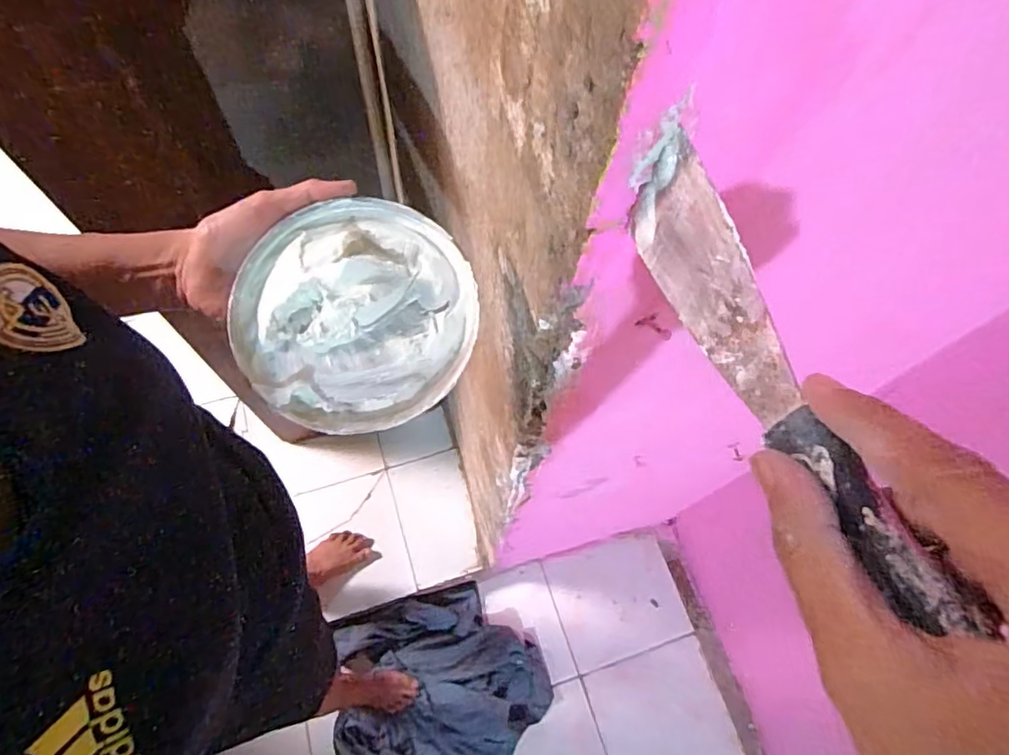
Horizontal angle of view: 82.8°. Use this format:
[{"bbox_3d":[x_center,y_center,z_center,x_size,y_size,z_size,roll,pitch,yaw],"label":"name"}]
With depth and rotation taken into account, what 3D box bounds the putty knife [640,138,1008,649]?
[{"bbox_3d":[0.081,-0.005,0.179,0.015,0.045,0.163,-16,60,-8],"label":"putty knife"}]

